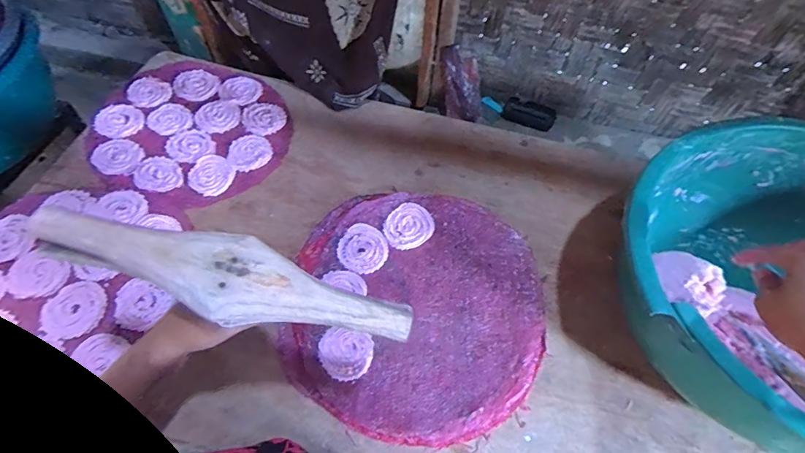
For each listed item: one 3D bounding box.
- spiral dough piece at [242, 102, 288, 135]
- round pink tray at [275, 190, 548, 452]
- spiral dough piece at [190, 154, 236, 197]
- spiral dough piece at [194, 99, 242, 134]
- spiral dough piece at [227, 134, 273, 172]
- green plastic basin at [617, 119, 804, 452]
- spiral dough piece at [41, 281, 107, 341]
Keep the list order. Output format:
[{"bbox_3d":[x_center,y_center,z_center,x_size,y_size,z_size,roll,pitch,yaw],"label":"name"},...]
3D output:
[{"bbox_3d":[-0.259,-0.203,0.799,0.075,0.013,0.082,1,58,-2],"label":"spiral dough piece"},{"bbox_3d":[0.023,0.108,0.620,0.354,0.014,0.367,1,58,-2],"label":"round pink tray"},{"bbox_3d":[-0.320,-0.088,0.712,0.070,0.008,0.076,-38,67,-23],"label":"spiral dough piece"},{"bbox_3d":[-0.342,-0.205,0.792,0.080,0.010,0.077,1,58,-2],"label":"spiral dough piece"},{"bbox_3d":[-0.267,-0.133,0.749,0.071,0.011,0.079,-16,60,-12],"label":"spiral dough piece"},{"bbox_3d":[0.492,0.085,0.552,0.412,0.199,0.418,1,58,-2],"label":"green plastic basin"},{"bbox_3d":[-0.446,0.113,0.581,0.074,0.006,0.078,-15,60,-11],"label":"spiral dough piece"}]

